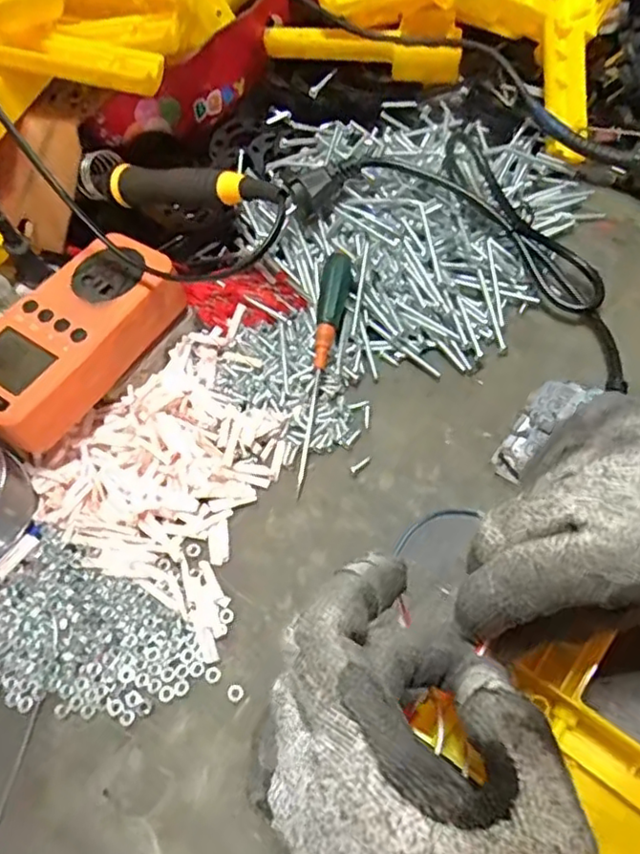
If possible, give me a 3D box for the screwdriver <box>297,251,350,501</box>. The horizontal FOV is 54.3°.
[{"bbox_3d":[-0.001,-0.034,0.358,0.017,0.013,0.143,8,75,8],"label":"screwdriver"}]

